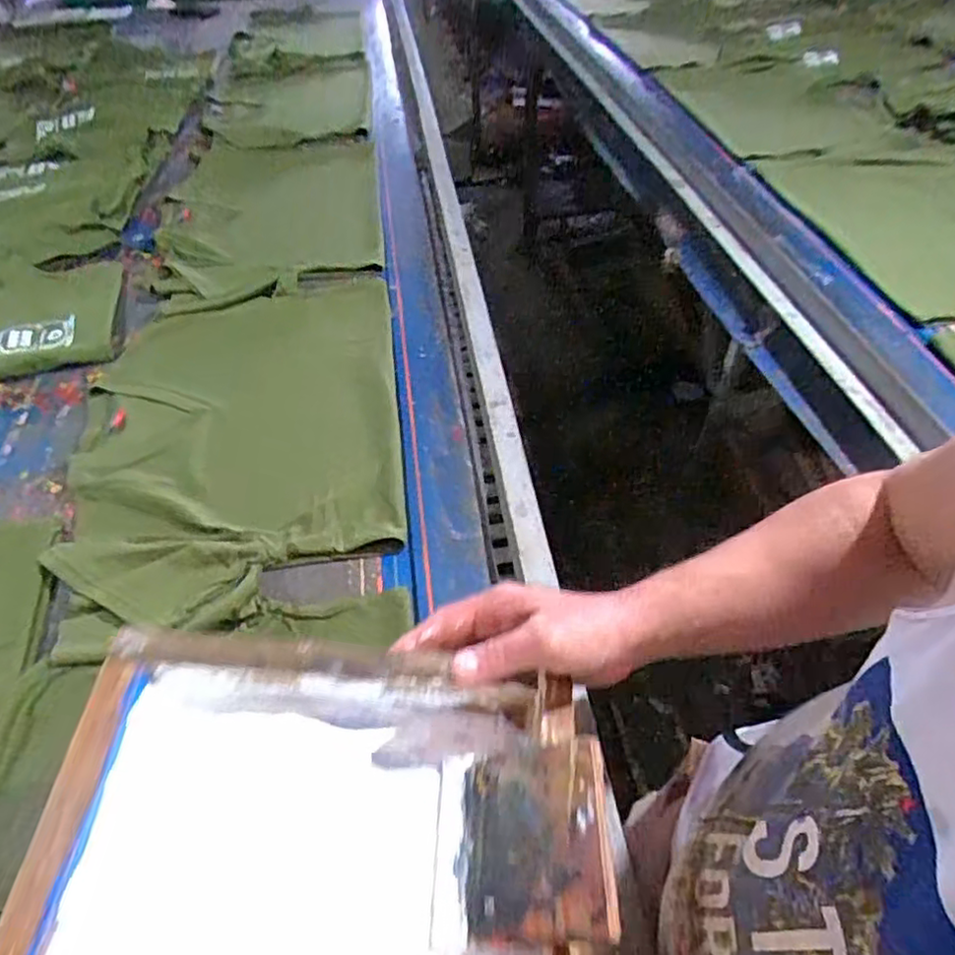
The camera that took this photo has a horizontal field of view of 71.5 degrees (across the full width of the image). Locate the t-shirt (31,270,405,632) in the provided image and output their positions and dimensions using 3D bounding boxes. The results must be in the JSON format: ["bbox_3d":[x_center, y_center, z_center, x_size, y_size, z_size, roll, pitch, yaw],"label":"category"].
[{"bbox_3d":[-0.275,-0.067,0.776,0.365,0.024,0.528,-8,48,-4],"label":"t-shirt"}]

